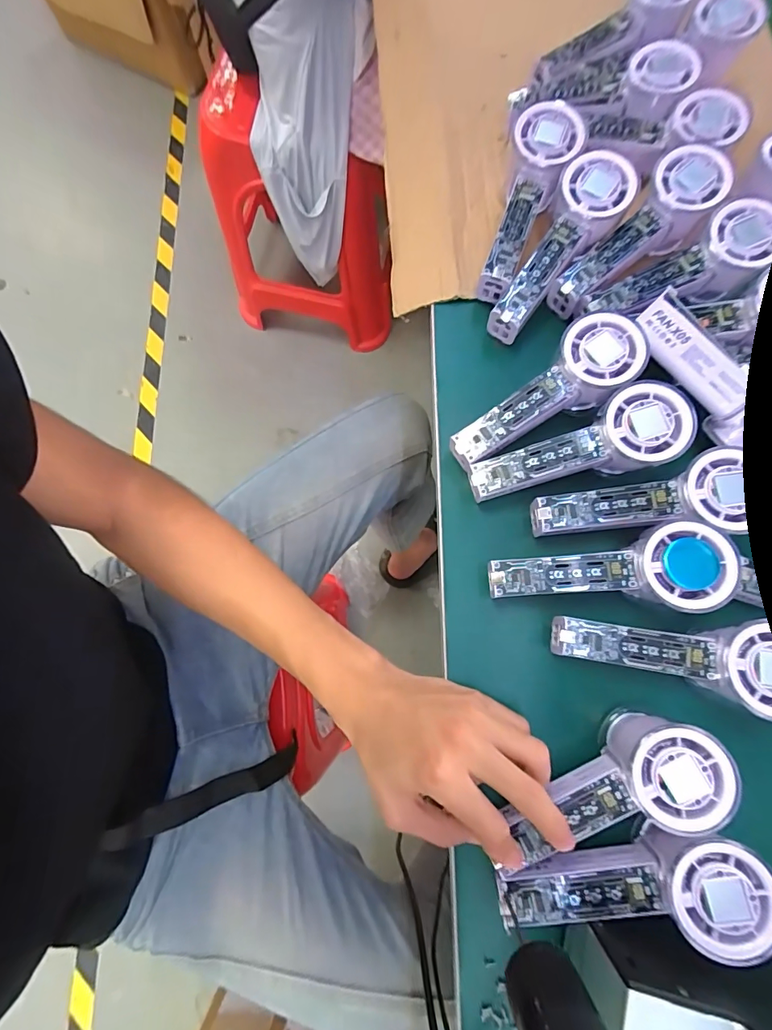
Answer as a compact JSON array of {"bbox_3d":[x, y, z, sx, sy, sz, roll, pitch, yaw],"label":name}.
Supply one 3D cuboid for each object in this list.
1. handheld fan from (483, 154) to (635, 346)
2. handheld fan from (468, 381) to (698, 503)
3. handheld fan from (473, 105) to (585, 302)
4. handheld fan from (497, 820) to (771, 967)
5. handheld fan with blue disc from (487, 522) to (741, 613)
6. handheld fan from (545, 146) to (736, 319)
[{"bbox_3d":[0.132,-0.208,0.352,0.052,0.027,0.148,36,97,7],"label":"handheld fan"},{"bbox_3d":[0.136,-0.045,0.323,0.151,0.029,0.052,-18,78,11],"label":"handheld fan"},{"bbox_3d":[0.113,-0.253,0.361,0.048,0.036,0.155,20,93,4],"label":"handheld fan"},{"bbox_3d":[0.142,0.218,0.265,0.144,0.036,0.052,-11,78,12],"label":"handheld fan"},{"bbox_3d":[0.148,0.040,0.309,0.148,0.039,0.051,-6,77,13],"label":"handheld fan with blue disc"},{"bbox_3d":[0.199,-0.219,0.365,0.152,0.048,0.058,-38,80,9],"label":"handheld fan"}]

